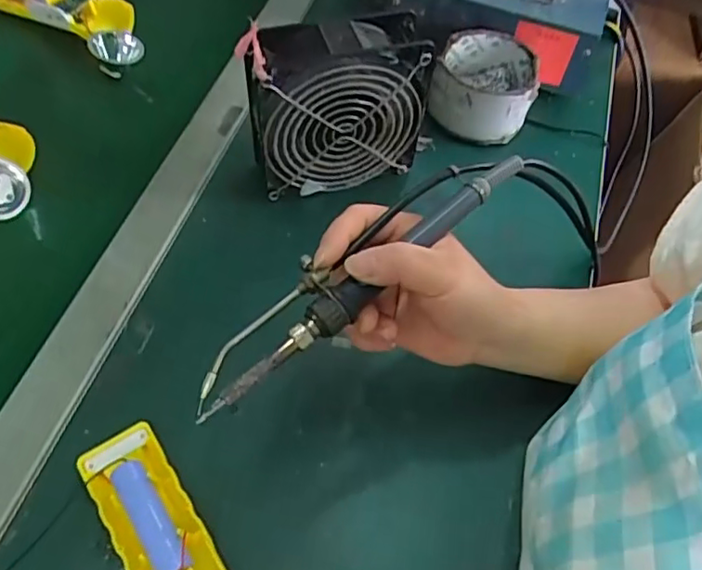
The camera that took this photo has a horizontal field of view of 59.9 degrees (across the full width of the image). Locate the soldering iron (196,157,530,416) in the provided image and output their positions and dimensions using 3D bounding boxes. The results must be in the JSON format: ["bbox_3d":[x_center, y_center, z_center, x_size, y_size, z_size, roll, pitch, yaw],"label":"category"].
[{"bbox_3d":[0.008,-0.010,0.316,0.214,0.015,0.036,-37,67,-20],"label":"soldering iron"}]

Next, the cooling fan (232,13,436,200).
[{"bbox_3d":[-0.007,-0.130,0.445,0.136,0.119,0.050,-14,59,-14],"label":"cooling fan"}]

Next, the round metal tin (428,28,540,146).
[{"bbox_3d":[0.113,-0.173,0.521,0.082,0.053,0.085,2,57,-3],"label":"round metal tin"}]

